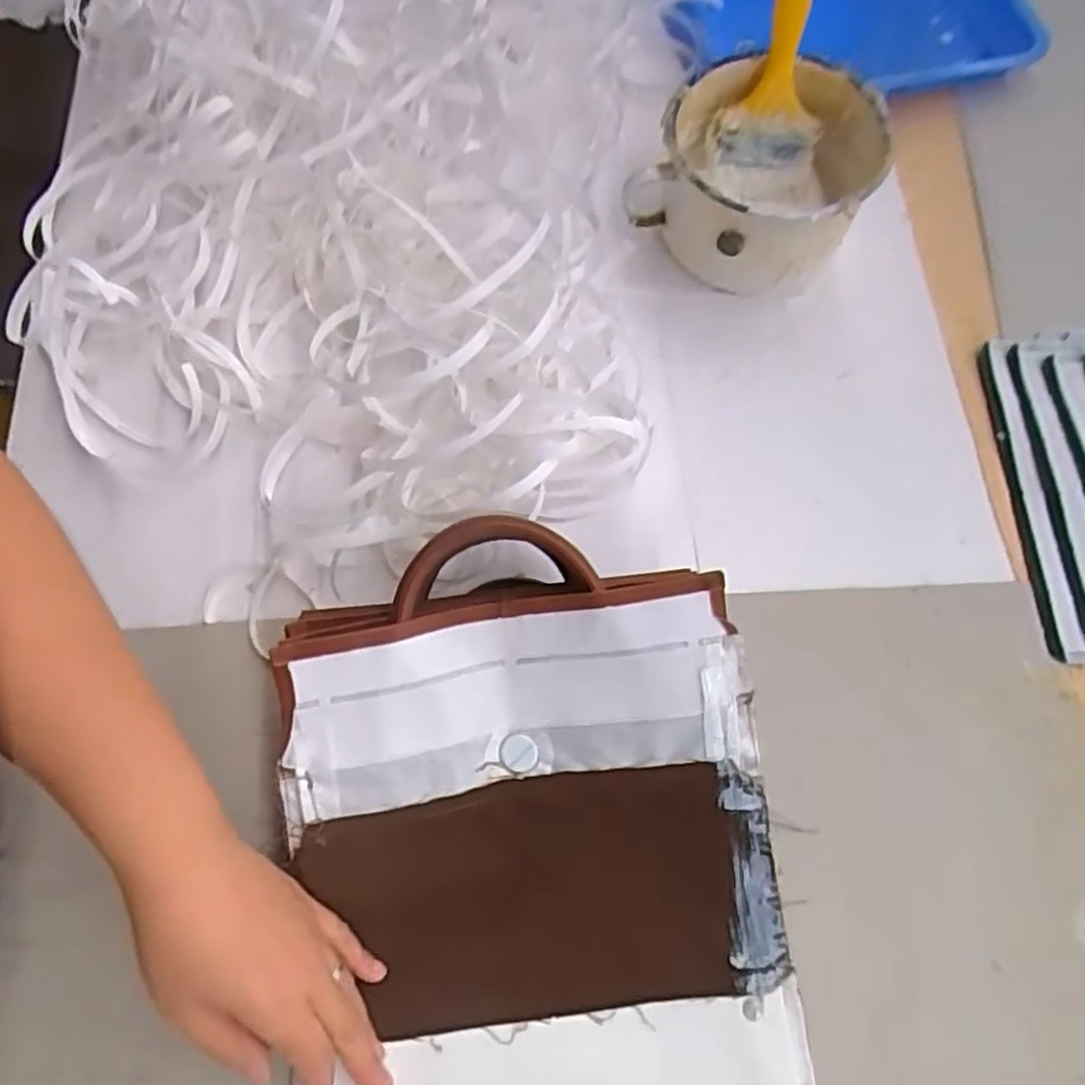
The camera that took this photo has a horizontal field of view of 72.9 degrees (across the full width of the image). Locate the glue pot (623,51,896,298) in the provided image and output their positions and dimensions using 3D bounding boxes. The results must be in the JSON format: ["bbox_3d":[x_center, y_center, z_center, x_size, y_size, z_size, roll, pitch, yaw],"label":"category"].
[{"bbox_3d":[0.157,-0.260,0.527,0.143,0.099,0.142,0,70,0],"label":"glue pot"}]

